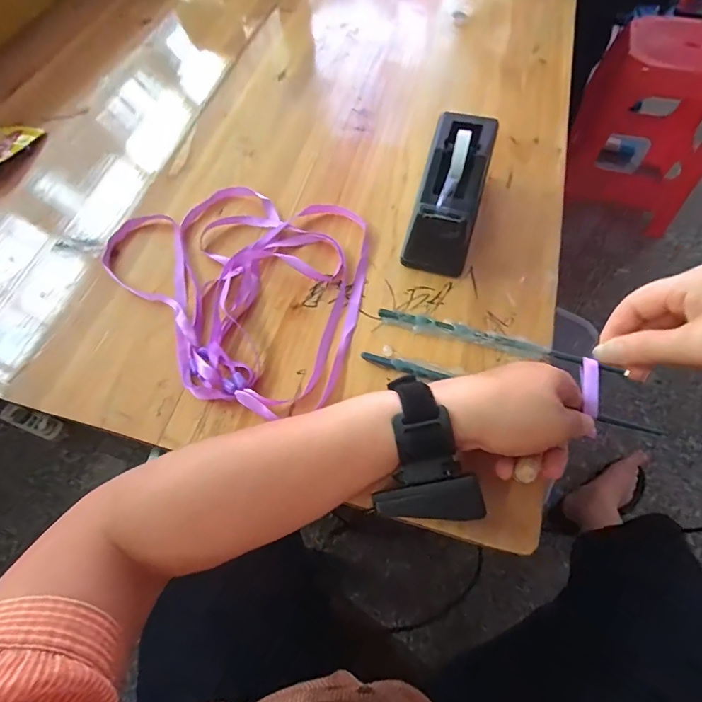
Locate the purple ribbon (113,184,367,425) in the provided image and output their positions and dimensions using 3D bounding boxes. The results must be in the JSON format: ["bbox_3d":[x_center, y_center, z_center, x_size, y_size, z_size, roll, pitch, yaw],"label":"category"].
[{"bbox_3d":[-0.123,-0.073,0.381,0.273,0.016,0.232,16,65,10],"label":"purple ribbon"}]

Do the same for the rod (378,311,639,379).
[{"bbox_3d":[0.127,-0.009,0.343,0.206,0.008,0.016,15,65,8],"label":"rod"}]

